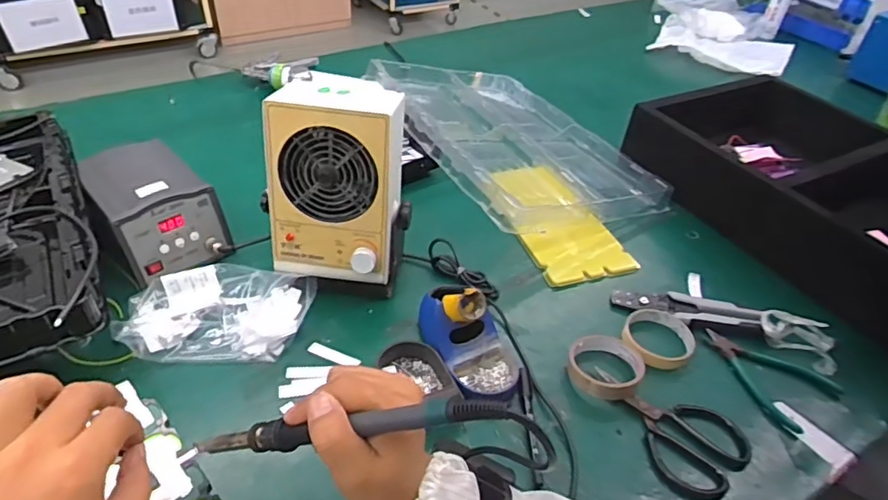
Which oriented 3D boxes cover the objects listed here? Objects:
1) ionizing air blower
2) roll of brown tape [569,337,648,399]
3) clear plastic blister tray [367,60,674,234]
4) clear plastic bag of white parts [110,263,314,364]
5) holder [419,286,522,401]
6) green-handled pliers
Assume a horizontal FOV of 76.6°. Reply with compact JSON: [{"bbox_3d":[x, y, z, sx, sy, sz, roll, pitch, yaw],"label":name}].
[{"bbox_3d":[-0.124,-0.069,0.681,0.152,0.240,0.122,9,41,4],"label":"ionizing air blower"},{"bbox_3d":[0.191,0.133,0.658,0.084,0.021,0.095,21,43,19],"label":"roll of brown tape"},{"bbox_3d":[0.103,-0.204,0.993,0.347,0.060,0.499,-8,43,-34],"label":"clear plastic blister tray"},{"bbox_3d":[-0.266,0.072,0.666,0.209,0.044,0.116,2,41,-4],"label":"clear plastic bag of white parts"},{"bbox_3d":[0.034,0.097,0.646,0.093,0.080,0.142,-13,44,-20],"label":"holder"},{"bbox_3d":[0.398,0.148,0.699,0.119,0.011,0.147,-23,48,-29],"label":"green-handled pliers"}]

